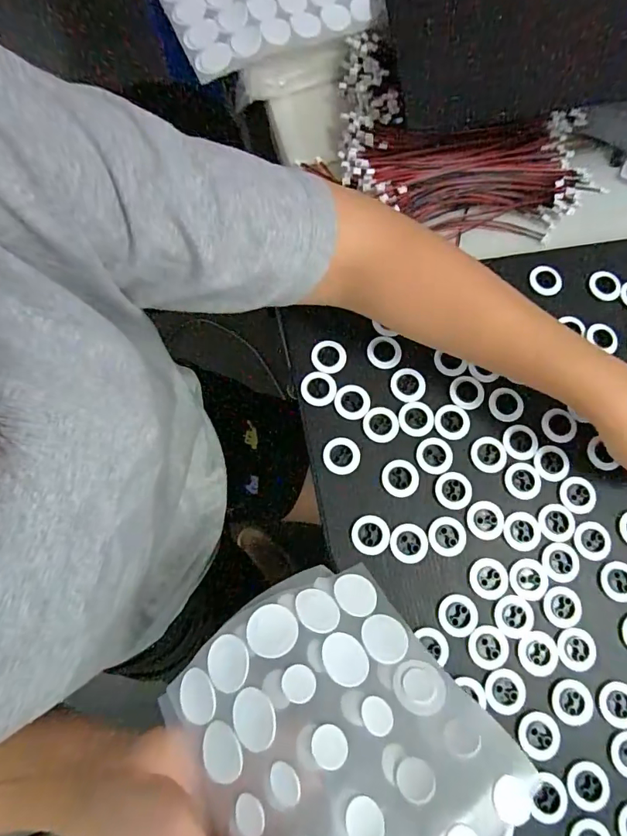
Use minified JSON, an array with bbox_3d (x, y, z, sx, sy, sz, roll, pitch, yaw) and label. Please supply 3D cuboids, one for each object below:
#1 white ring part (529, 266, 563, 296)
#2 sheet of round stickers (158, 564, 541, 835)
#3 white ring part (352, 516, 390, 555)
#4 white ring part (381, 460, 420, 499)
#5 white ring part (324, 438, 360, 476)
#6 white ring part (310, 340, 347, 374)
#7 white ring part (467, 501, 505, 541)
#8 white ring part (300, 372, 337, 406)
[{"bbox_3d":[0.206,-0.122,0.397,0.032,0.004,0.028,-28,79,-11],"label":"white ring part"},{"bbox_3d":[0.008,0.164,0.230,0.141,0.035,0.152,-29,49,-17],"label":"sheet of round stickers"},{"bbox_3d":[0.043,0.088,0.335,0.028,0.004,0.028,1,75,-4],"label":"white ring part"},{"bbox_3d":[0.067,0.047,0.347,0.028,0.004,0.028,1,75,-4],"label":"white ring part"},{"bbox_3d":[0.022,0.030,0.350,0.028,0.004,0.028,1,75,-4],"label":"white ring part"},{"bbox_3d":[0.013,-0.050,0.369,0.029,0.005,0.028,4,75,-3],"label":"white ring part"},{"bbox_3d":[0.132,0.078,0.341,0.028,0.004,0.028,1,75,-4],"label":"white ring part"},{"bbox_3d":[0.004,-0.024,0.361,0.028,0.004,0.028,6,75,-2],"label":"white ring part"}]

